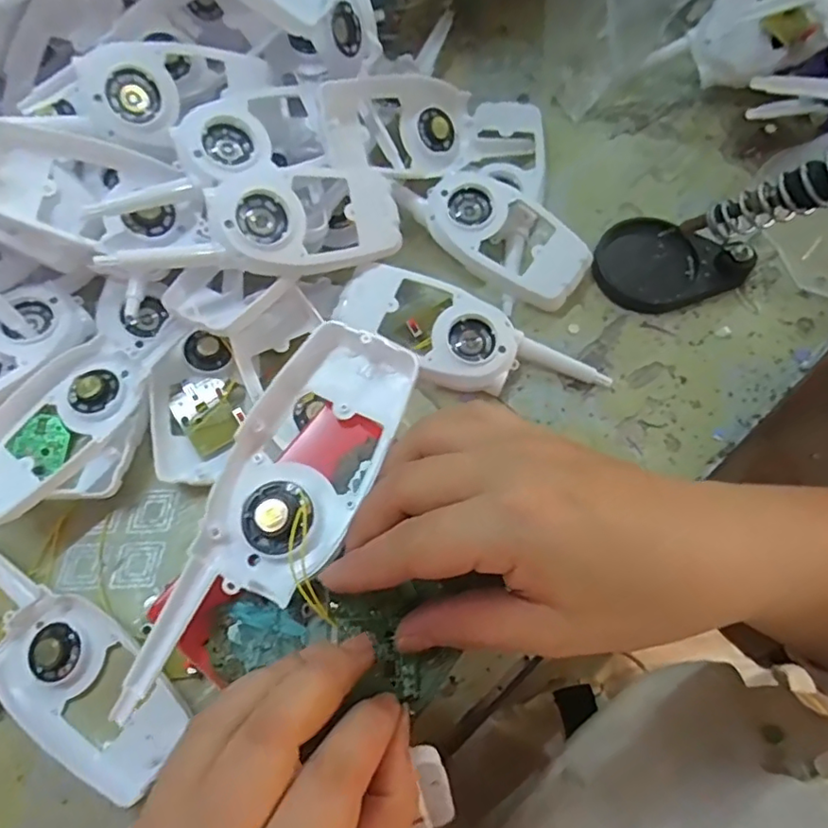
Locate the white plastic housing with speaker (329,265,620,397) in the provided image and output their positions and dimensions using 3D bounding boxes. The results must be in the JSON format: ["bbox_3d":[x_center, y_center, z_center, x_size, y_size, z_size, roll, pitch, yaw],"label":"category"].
[{"bbox_3d":[0.033,-0.042,0.345,0.160,0.026,0.052,20,71,8],"label":"white plastic housing with speaker"}]

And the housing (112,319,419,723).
[{"bbox_3d":[-0.056,0.037,0.227,0.056,0.017,0.160,26,73,11],"label":"housing"}]

